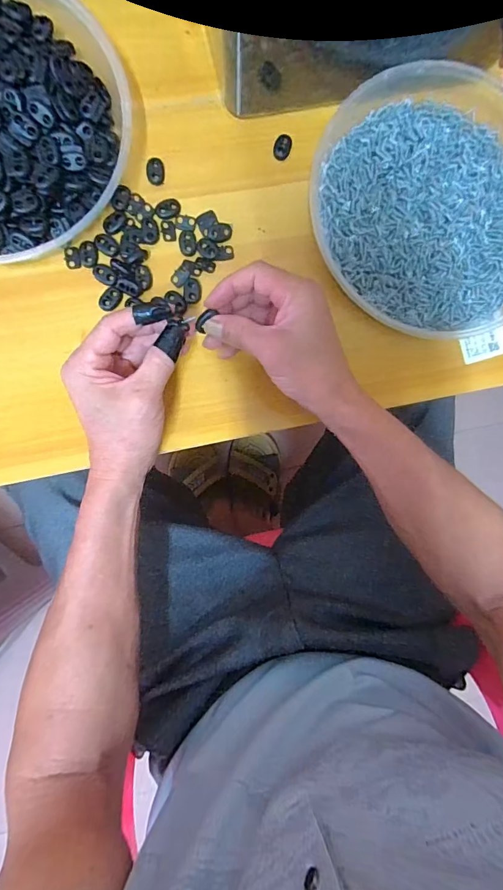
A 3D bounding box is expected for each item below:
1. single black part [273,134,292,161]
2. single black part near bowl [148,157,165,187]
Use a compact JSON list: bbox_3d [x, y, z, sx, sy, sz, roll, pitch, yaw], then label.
[{"bbox_3d":[0.028,-0.269,0.373,0.015,0.006,0.020,19,94,-8],"label":"single black part"},{"bbox_3d":[-0.083,-0.238,0.359,0.015,0.004,0.022,-1,97,-7],"label":"single black part near bowl"}]

